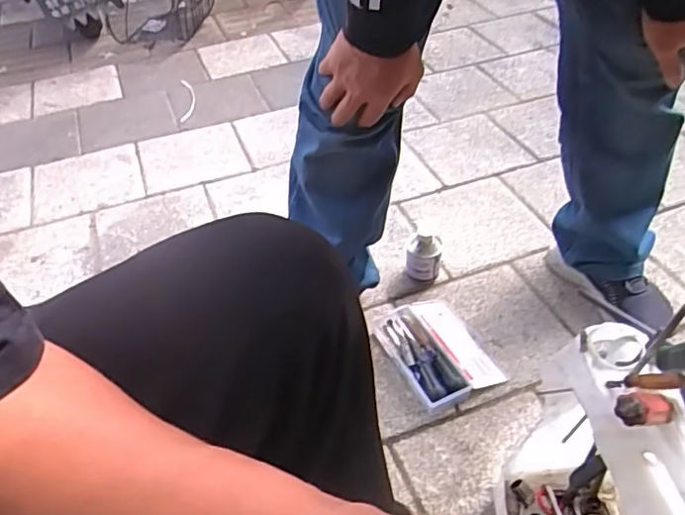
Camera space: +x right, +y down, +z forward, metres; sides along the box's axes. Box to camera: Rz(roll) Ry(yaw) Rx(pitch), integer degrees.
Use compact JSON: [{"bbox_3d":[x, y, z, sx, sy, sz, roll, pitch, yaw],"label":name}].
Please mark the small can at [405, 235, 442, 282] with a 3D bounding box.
[{"bbox_3d":[0.149,0.004,1.044,0.065,0.096,0.057,5,46,8],"label":"small can"}]

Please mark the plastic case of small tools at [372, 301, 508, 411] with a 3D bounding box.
[{"bbox_3d":[0.155,0.149,0.930,0.148,0.039,0.195,-22,48,-17],"label":"plastic case of small tools"}]

